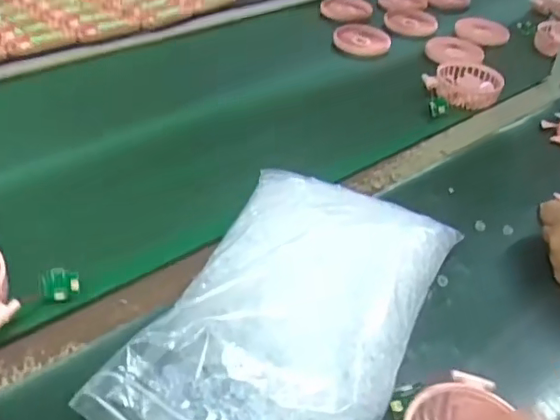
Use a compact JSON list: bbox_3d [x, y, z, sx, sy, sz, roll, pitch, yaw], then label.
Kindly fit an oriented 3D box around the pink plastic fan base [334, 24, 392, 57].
[{"bbox_3d":[0.131,-0.271,0.928,0.089,0.015,0.089,4,39,-3],"label":"pink plastic fan base"}]

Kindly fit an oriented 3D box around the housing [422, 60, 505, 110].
[{"bbox_3d":[0.251,-0.175,0.808,0.099,0.034,0.082,-16,44,-25],"label":"housing"}]

